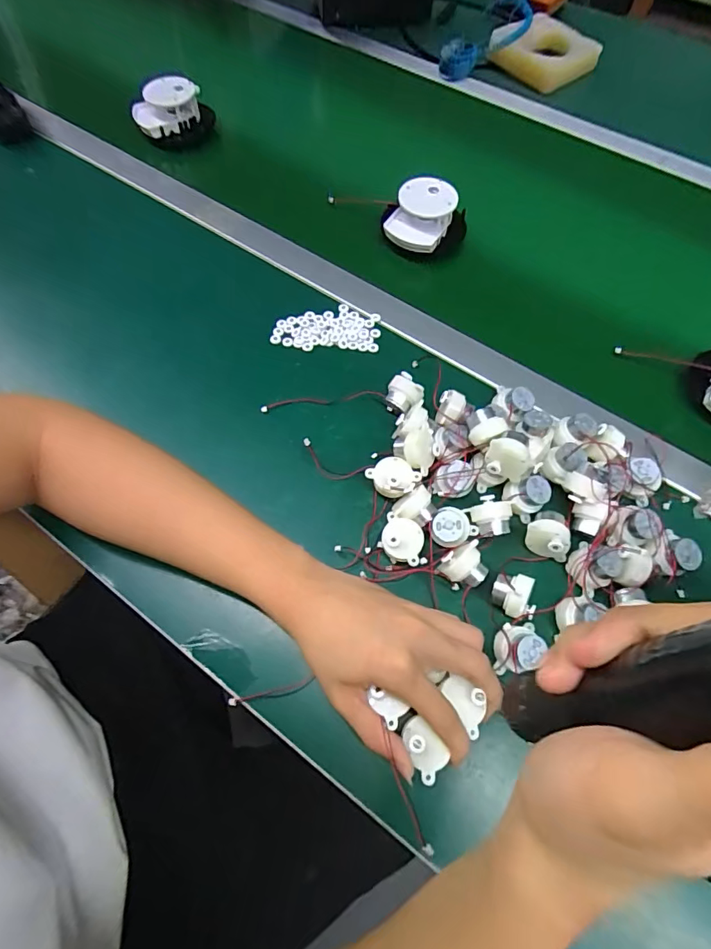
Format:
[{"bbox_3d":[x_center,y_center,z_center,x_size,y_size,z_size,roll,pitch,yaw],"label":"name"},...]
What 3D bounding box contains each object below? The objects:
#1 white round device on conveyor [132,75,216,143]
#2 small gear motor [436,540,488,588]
[{"bbox_3d":[-0.241,-0.474,0.610,0.102,0.046,0.069,-13,66,-7],"label":"white round device on conveyor"},{"bbox_3d":[0.083,0.074,0.362,0.031,0.034,0.029,-24,66,-12],"label":"small gear motor"}]

